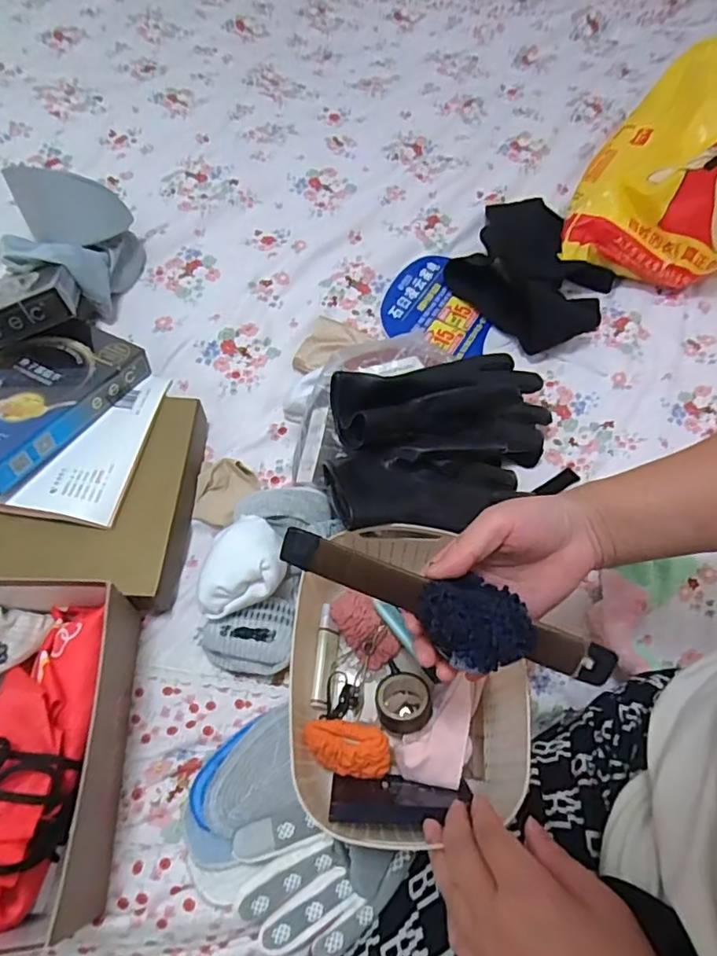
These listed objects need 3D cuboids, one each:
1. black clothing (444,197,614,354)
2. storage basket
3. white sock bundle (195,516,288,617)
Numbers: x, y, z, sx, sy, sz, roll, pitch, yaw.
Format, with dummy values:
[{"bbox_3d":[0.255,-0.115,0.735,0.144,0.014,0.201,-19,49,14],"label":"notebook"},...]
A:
[{"bbox_3d":[0.225,-0.271,0.707,0.202,0.036,0.214,-32,67,-21],"label":"black clothing"},{"bbox_3d":[0.033,0.150,0.428,0.171,0.095,0.209,5,59,-1],"label":"storage basket"},{"bbox_3d":[-0.099,0.071,0.475,0.072,0.044,0.073,2,59,-3],"label":"white sock bundle"}]

